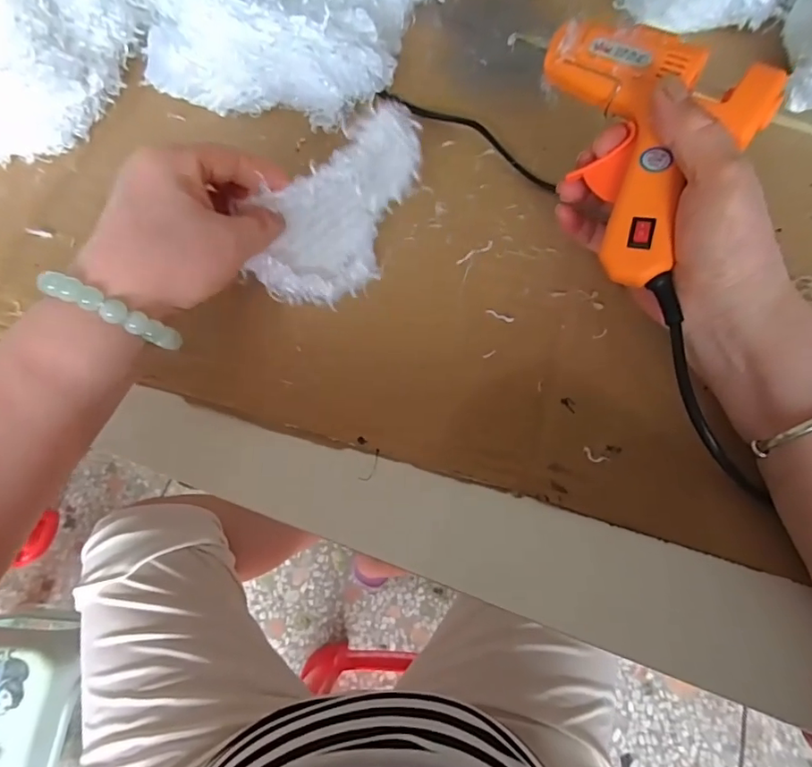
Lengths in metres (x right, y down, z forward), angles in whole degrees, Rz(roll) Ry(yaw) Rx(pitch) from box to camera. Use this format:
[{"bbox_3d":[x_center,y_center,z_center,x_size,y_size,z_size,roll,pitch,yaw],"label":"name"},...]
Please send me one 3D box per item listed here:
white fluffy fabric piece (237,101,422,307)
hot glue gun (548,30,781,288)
[{"bbox_3d":[-0.036,-0.101,0.303,0.123,0.071,0.025,-42,37,-8],"label":"white fluffy fabric piece"},{"bbox_3d":[0.109,-0.122,0.268,0.111,0.029,0.109,35,104,18],"label":"hot glue gun"}]

